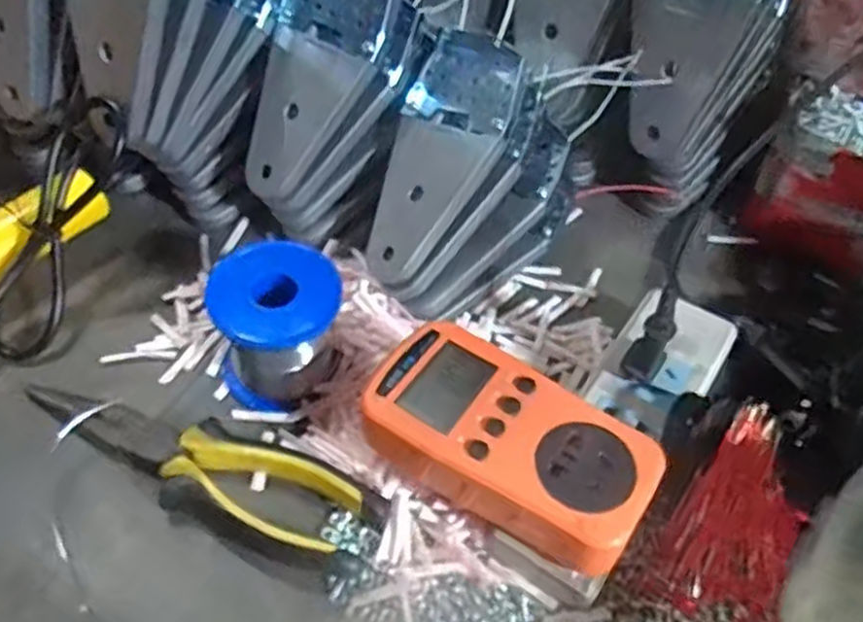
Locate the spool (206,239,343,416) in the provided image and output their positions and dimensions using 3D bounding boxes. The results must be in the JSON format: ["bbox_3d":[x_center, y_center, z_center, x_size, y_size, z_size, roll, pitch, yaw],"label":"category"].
[{"bbox_3d":[-0.077,0.006,0.376,0.054,0.060,0.058,2,50,-3],"label":"spool"}]

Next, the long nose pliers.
[{"bbox_3d":[-0.104,0.073,0.348,0.165,0.024,0.045,18,51,10],"label":"long nose pliers"}]

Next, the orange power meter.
[{"bbox_3d":[0.032,0.057,0.325,0.122,0.030,0.069,28,54,18],"label":"orange power meter"}]

